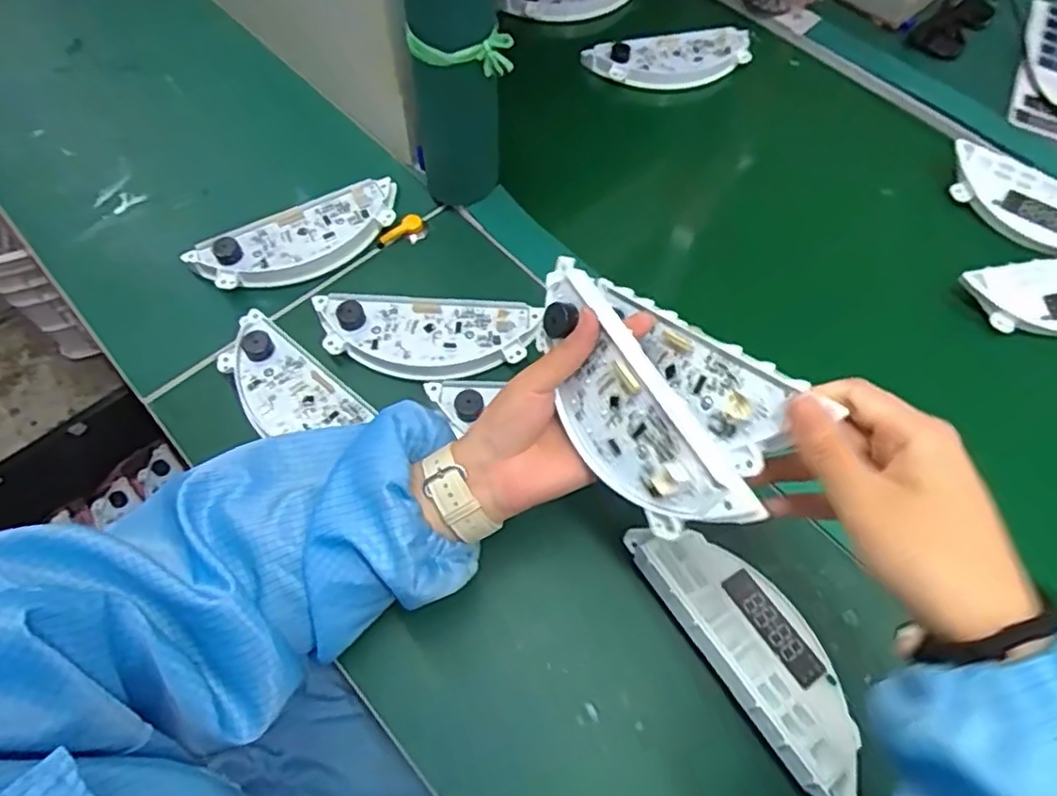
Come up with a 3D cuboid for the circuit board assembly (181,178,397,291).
[{"bbox_3d":[-0.188,-0.130,0.554,0.174,0.026,0.067,-27,66,-15],"label":"circuit board assembly"}]

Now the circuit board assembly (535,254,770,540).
[{"bbox_3d":[0.045,0.005,0.357,0.017,0.064,0.176,4,43,-44],"label":"circuit board assembly"}]

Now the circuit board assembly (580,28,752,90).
[{"bbox_3d":[0.151,-0.360,0.696,0.179,0.025,0.052,-8,63,-6],"label":"circuit board assembly"}]

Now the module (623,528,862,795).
[{"bbox_3d":[0.139,0.149,0.406,0.066,0.027,0.178,-30,67,-16],"label":"module"}]

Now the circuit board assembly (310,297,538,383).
[{"bbox_3d":[-0.079,-0.048,0.505,0.170,0.019,0.065,3,62,0],"label":"circuit board assembly"}]

